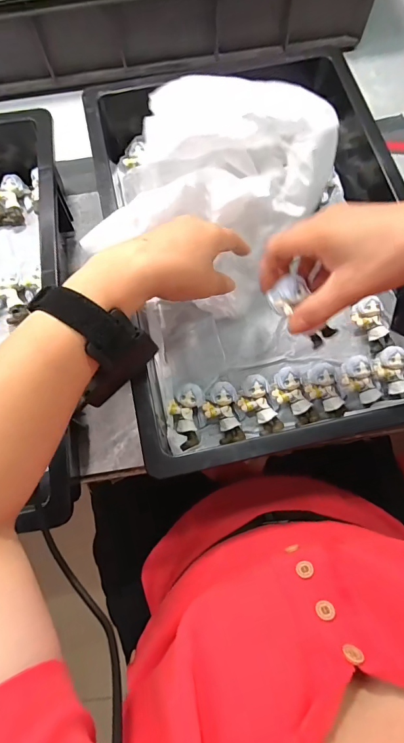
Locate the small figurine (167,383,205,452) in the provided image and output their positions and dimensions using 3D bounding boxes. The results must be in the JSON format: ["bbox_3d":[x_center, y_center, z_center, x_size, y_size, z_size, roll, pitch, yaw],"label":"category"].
[{"bbox_3d":[-0.016,0.050,0.406,0.035,0.031,0.067,-3,73,0],"label":"small figurine"}]

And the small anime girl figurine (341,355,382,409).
[{"bbox_3d":[0.171,0.013,0.415,0.030,0.031,0.054,-21,74,-5],"label":"small anime girl figurine"}]

